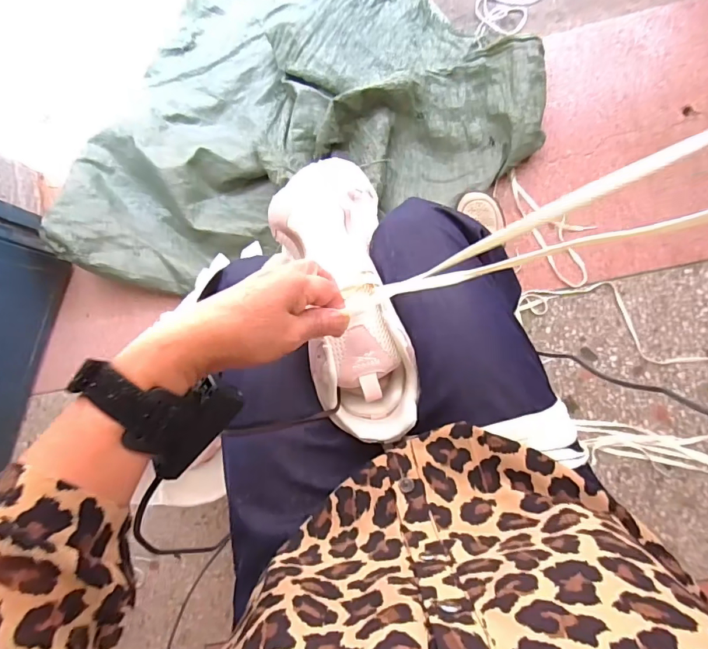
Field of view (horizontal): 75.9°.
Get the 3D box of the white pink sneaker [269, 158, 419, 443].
[{"bbox_3d":[-0.009,-0.036,0.439,0.096,0.085,0.287,-14,76,4],"label":"white pink sneaker"}]

